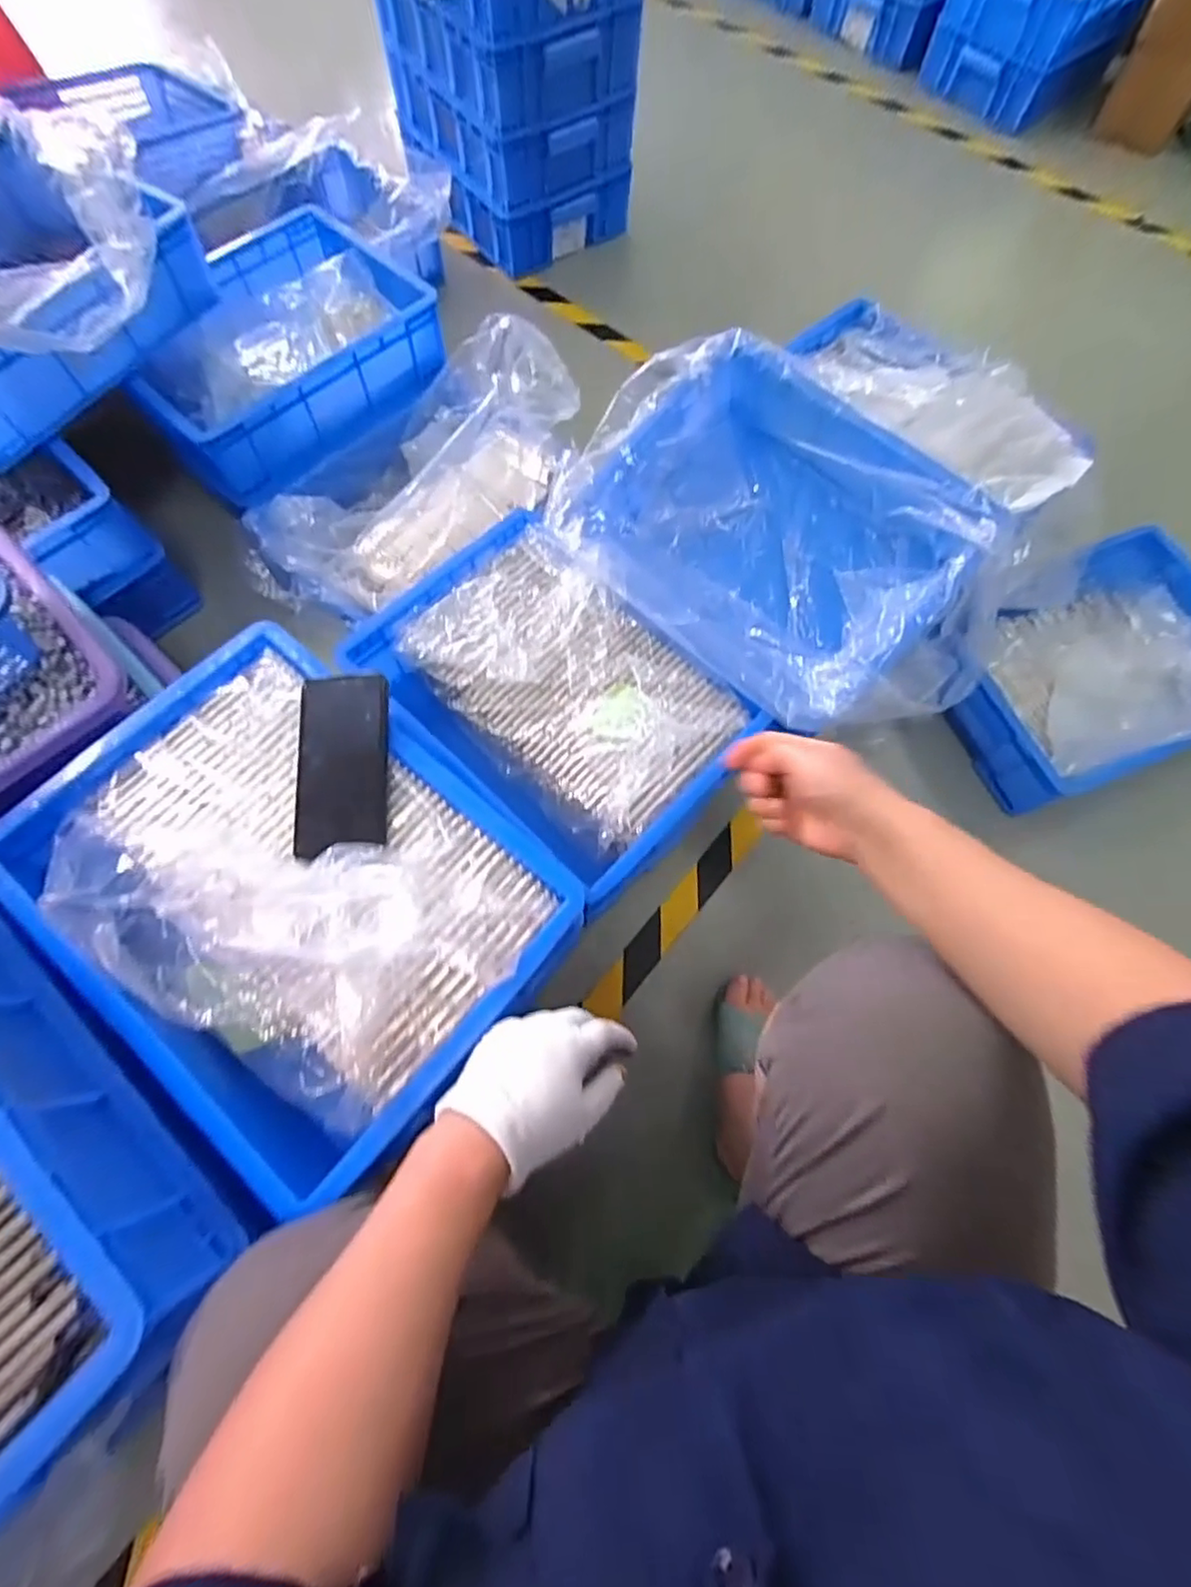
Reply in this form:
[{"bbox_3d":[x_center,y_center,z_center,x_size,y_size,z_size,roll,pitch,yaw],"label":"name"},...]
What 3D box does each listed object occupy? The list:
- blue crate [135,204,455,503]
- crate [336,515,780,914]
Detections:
[{"bbox_3d":[-0.470,-0.657,0.907,0.401,0.118,0.318,-40,77,-15],"label":"blue crate"},{"bbox_3d":[-0.043,-0.102,0.712,0.280,0.112,0.440,-41,77,-15],"label":"crate"}]

